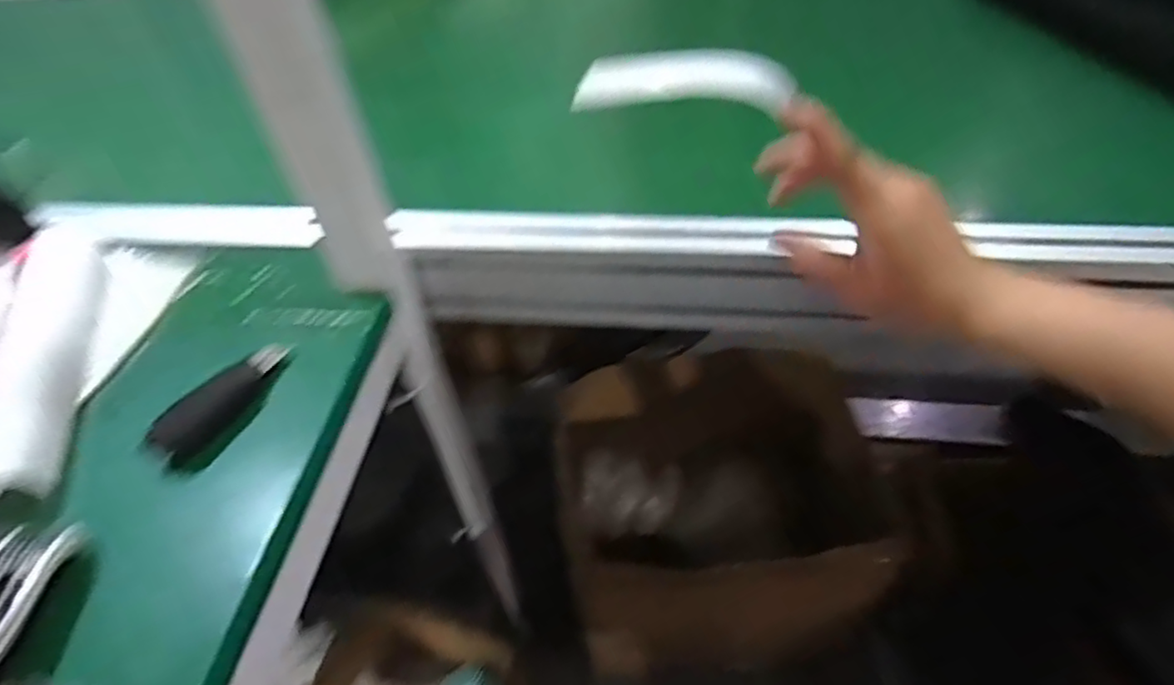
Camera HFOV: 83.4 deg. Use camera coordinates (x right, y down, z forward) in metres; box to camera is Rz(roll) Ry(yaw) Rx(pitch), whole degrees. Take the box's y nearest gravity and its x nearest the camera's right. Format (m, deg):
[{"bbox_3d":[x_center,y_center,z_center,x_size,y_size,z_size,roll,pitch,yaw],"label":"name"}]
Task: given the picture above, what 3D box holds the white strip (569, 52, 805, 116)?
[{"bbox_3d":[0.052,-0.138,0.348,0.113,0.004,0.031,4,86,7],"label":"white strip"}]

